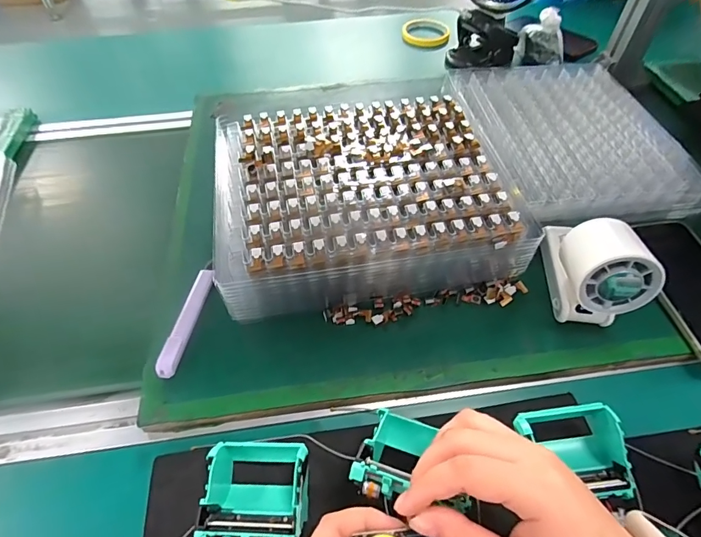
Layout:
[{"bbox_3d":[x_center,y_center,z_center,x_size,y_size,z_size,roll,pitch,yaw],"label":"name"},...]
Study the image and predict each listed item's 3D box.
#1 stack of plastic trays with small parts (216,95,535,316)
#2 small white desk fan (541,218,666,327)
[{"bbox_3d":[0.010,-0.079,0.426,0.288,0.075,0.236,-10,51,-11],"label":"stack of plastic trays with small parts"},{"bbox_3d":[0.208,-0.006,0.367,0.062,0.087,0.108,4,49,1],"label":"small white desk fan"}]

